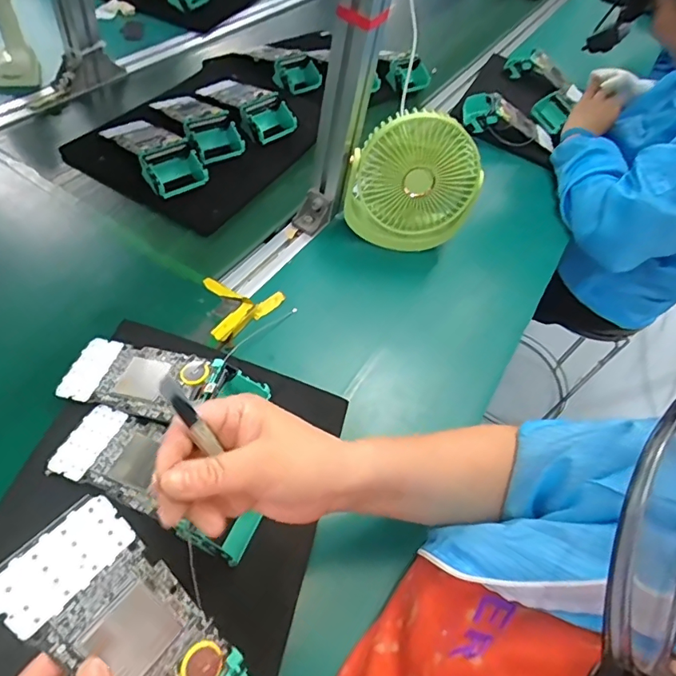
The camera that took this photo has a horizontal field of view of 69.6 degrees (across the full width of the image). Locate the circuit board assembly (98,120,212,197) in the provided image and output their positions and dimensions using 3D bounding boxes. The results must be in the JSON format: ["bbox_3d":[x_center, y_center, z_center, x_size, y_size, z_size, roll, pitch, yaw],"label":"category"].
[{"bbox_3d":[-0.255,-0.256,0.657,0.073,0.051,0.173,-37,61,-25],"label":"circuit board assembly"}]

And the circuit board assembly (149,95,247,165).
[{"bbox_3d":[-0.203,-0.313,0.704,0.075,0.053,0.176,-27,57,-20],"label":"circuit board assembly"}]

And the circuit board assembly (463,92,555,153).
[{"bbox_3d":[0.296,-0.361,0.826,0.162,0.050,0.072,16,52,-13],"label":"circuit board assembly"}]

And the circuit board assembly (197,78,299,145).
[{"bbox_3d":[-0.143,-0.362,0.749,0.073,0.046,0.172,-33,60,-23],"label":"circuit board assembly"}]

